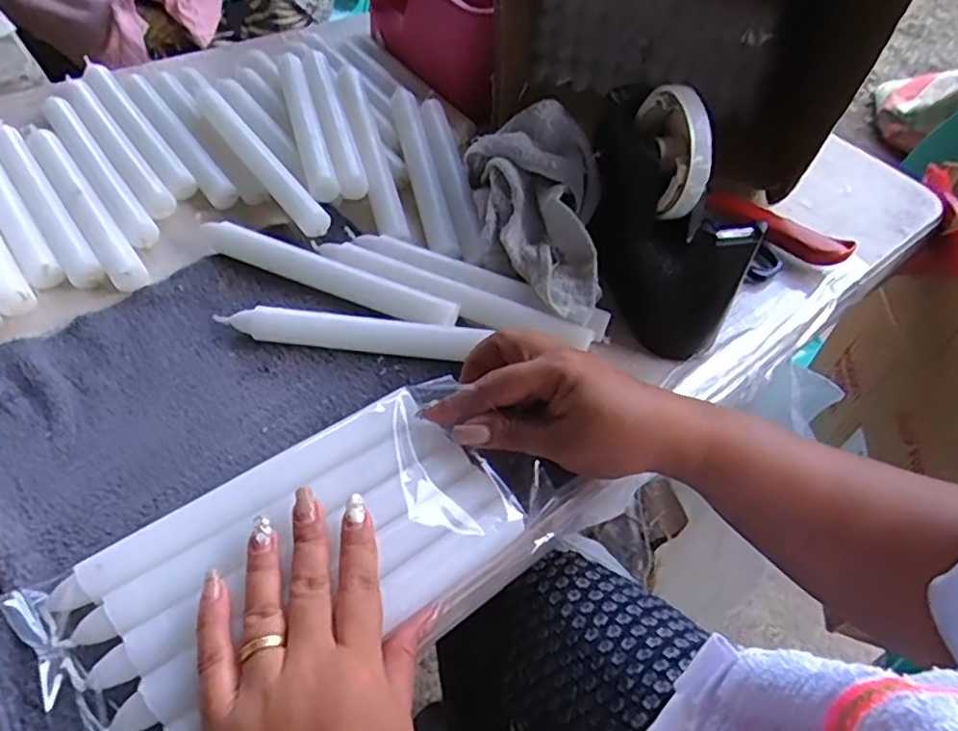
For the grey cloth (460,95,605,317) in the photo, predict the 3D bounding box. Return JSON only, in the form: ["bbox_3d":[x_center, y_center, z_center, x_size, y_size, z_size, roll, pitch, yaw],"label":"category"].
[{"bbox_3d":[0.045,-0.114,0.462,0.081,0.062,0.161,-4,52,-11],"label":"grey cloth"}]

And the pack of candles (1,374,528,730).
[{"bbox_3d":[-0.089,0.095,0.316,0.215,0.020,0.111,-29,59,-24],"label":"pack of candles"}]

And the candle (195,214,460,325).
[{"bbox_3d":[-0.108,-0.065,0.445,0.196,0.019,0.016,20,52,8],"label":"candle"}]

